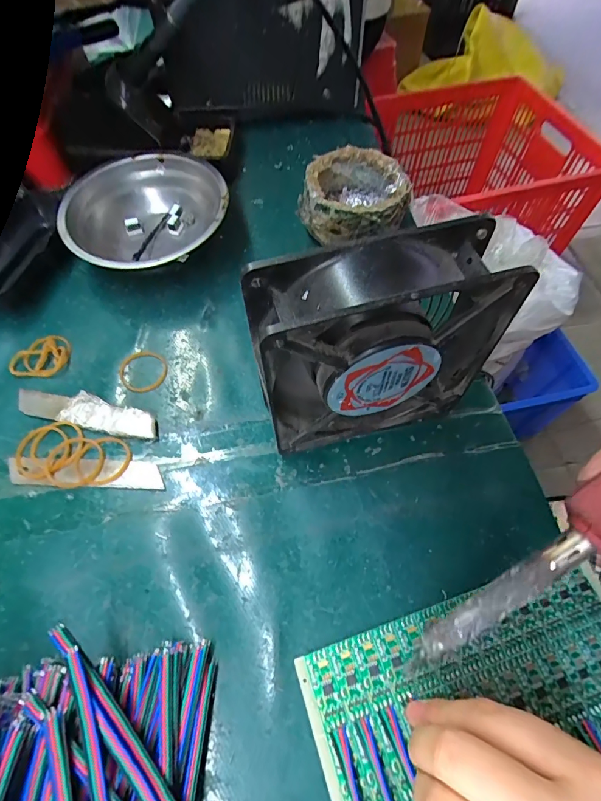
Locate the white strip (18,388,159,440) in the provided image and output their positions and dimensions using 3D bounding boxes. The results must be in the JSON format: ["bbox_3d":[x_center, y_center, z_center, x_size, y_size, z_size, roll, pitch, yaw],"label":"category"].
[{"bbox_3d":[-0.141,0.007,0.263,0.099,0.008,0.021,13,63,7],"label":"white strip"}]

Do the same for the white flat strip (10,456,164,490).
[{"bbox_3d":[-0.133,0.044,0.245,0.096,0.004,0.018,2,62,1],"label":"white flat strip"}]

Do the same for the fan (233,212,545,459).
[{"bbox_3d":[0.038,-0.024,0.212,0.119,0.123,0.040,-14,63,-8],"label":"fan"}]

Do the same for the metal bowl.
[{"bbox_3d":[-0.122,-0.144,0.326,0.122,0.044,0.122,0,62,0],"label":"metal bowl"}]

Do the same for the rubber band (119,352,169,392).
[{"bbox_3d":[-0.111,-0.021,0.282,0.033,0.004,0.033,0,62,0],"label":"rubber band"}]

